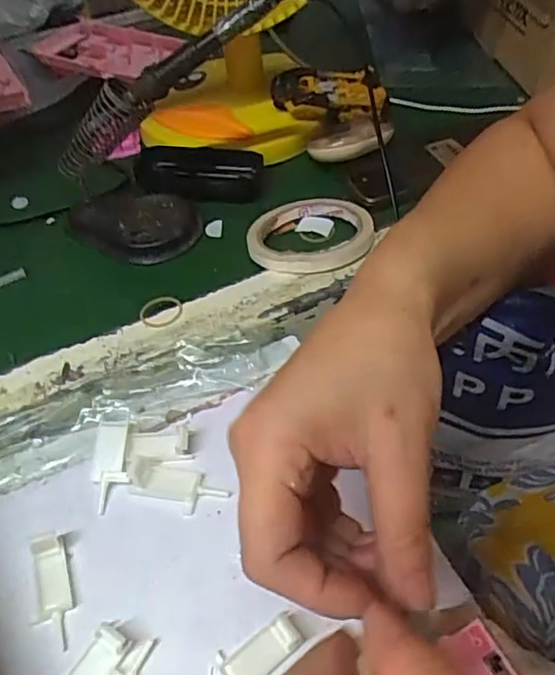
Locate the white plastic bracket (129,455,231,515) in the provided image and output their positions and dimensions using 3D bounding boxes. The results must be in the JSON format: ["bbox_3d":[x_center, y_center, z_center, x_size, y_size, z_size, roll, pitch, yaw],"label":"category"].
[{"bbox_3d":[-0.060,0.087,0.350,0.059,0.013,0.025,16,52,1],"label":"white plastic bracket"}]

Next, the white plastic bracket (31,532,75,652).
[{"bbox_3d":[-0.121,0.133,0.314,0.018,0.015,0.057,-17,50,-10],"label":"white plastic bracket"}]

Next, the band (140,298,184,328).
[{"bbox_3d":[-0.084,-0.019,0.428,0.030,0.004,0.030,-12,49,-6],"label":"band"}]

